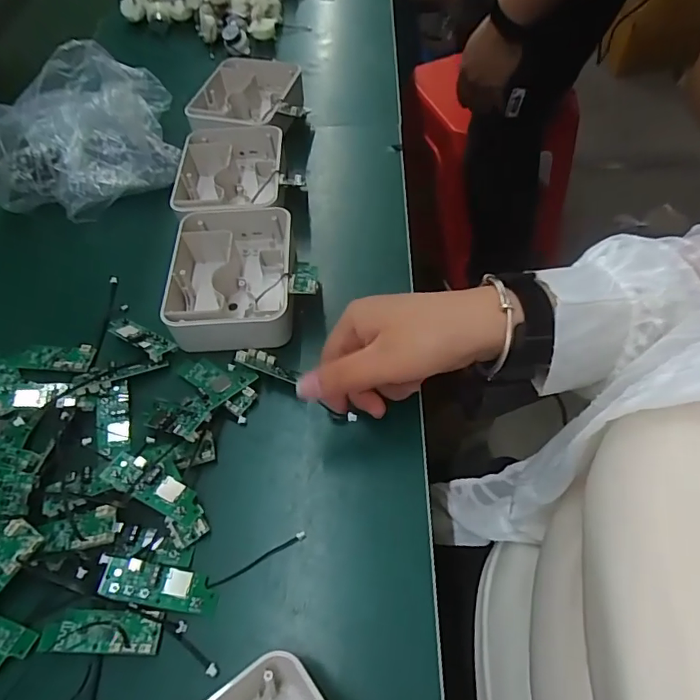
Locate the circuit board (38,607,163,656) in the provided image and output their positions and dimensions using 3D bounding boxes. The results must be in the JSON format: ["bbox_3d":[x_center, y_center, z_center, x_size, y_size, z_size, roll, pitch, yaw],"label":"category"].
[{"bbox_3d":[-0.149,0.169,0.298,0.069,0.005,0.022,-1,58,6],"label":"circuit board"}]

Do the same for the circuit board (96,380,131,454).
[{"bbox_3d":[-0.181,0.051,0.378,0.023,0.009,0.056,-15,58,-4],"label":"circuit board"}]

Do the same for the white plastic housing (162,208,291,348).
[{"bbox_3d":[-0.101,-0.059,0.420,0.107,0.035,0.139,-7,58,2],"label":"white plastic housing"}]

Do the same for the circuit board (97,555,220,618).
[{"bbox_3d":[-0.117,0.146,0.308,0.071,0.006,0.025,17,57,-4],"label":"circuit board"}]

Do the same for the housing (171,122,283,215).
[{"bbox_3d":[-0.116,-0.168,0.494,0.100,0.041,0.128,-7,58,2],"label":"housing"}]

